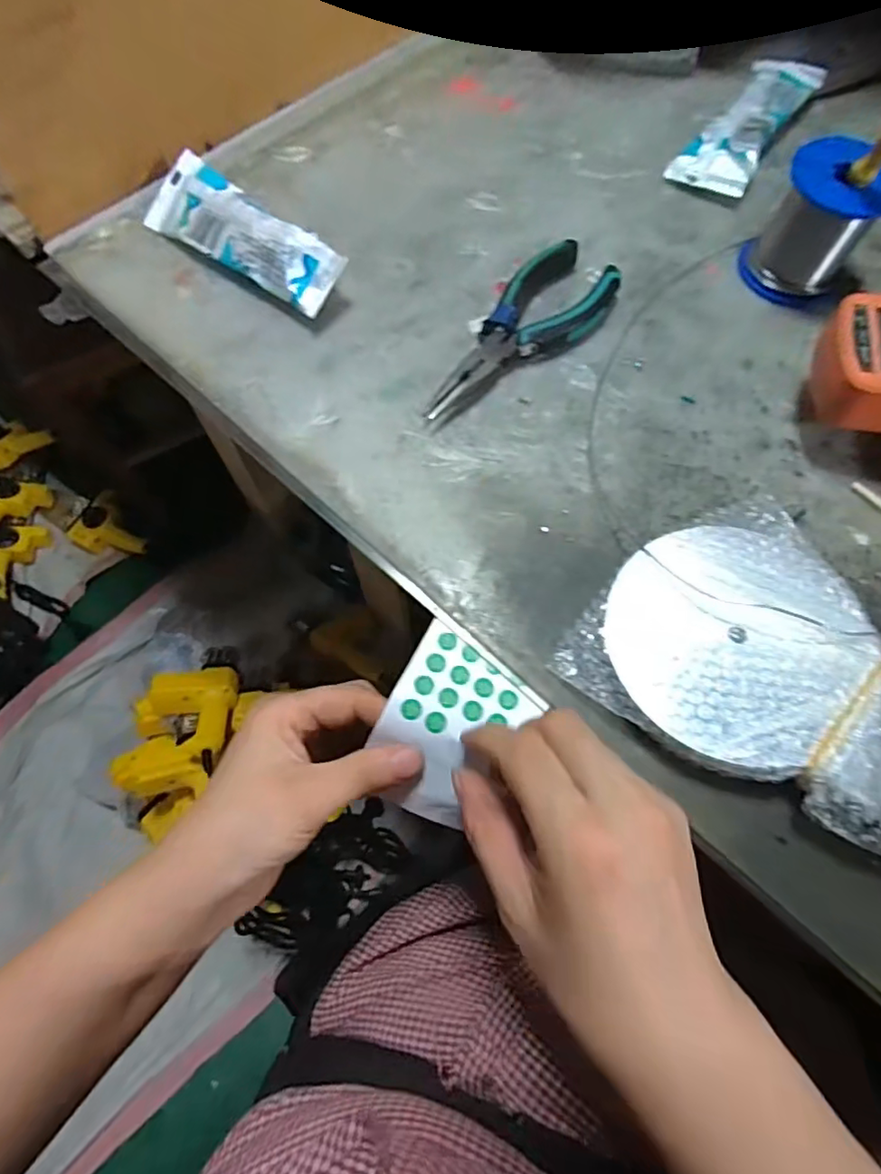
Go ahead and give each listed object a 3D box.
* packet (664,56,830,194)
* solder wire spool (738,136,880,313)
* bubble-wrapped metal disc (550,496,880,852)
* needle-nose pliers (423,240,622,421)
[{"bbox_3d":[0.230,-0.348,0.423,0.053,0.014,0.164,33,72,13],"label":"packet"},{"bbox_3d":[0.235,-0.226,0.355,0.064,0.072,0.064,0,68,0],"label":"solder wire spool"},{"bbox_3d":[0.157,0.023,0.256,0.157,0.034,0.140,36,73,14],"label":"bubble-wrapped metal disc"},{"bbox_3d":[0.044,-0.156,0.345,0.153,0.017,0.054,-40,73,-14],"label":"needle-nose pliers"}]

